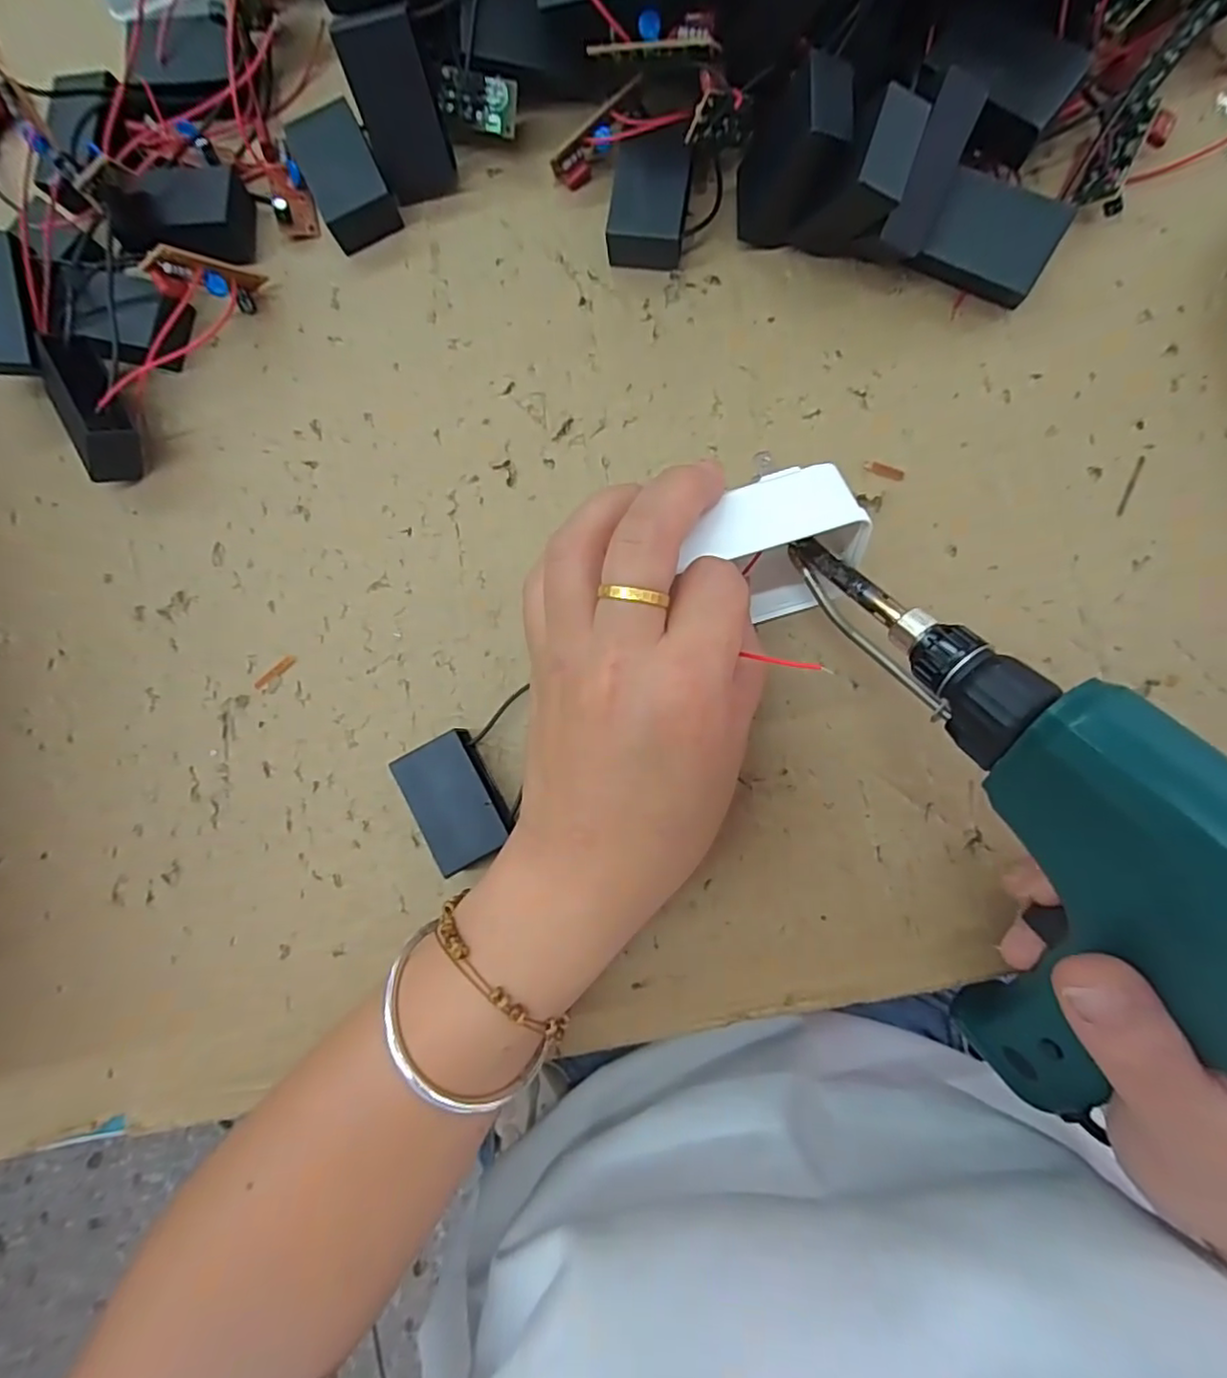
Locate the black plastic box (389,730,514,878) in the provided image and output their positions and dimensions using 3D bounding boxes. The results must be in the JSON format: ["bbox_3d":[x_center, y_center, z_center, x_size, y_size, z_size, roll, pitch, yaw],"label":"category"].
[{"bbox_3d":[-0.058,0.042,0.233,0.031,0.017,0.046,-28,84,2],"label":"black plastic box"}]

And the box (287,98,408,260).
[{"bbox_3d":[-0.110,-0.210,0.253,0.027,0.020,0.046,-25,84,3],"label":"box"}]

